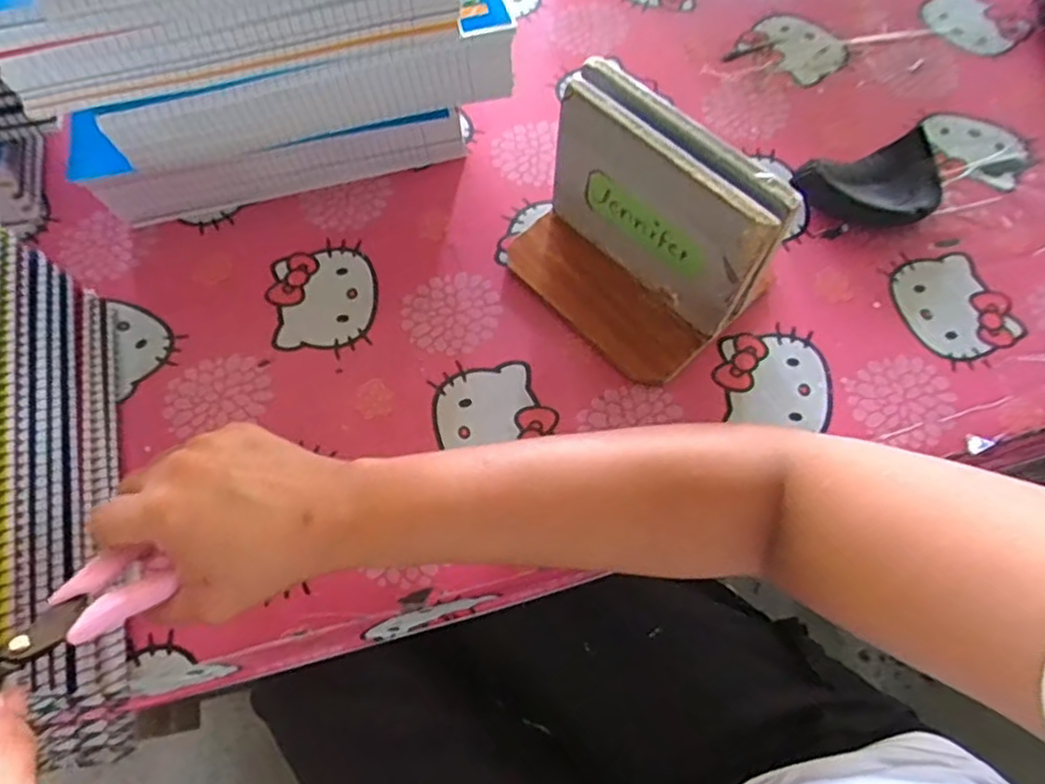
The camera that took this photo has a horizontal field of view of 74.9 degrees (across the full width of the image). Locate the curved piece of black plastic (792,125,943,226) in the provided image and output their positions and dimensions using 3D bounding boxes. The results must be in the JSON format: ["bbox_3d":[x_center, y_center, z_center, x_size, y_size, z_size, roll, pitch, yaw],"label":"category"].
[{"bbox_3d":[0.243,-0.142,0.475,0.107,0.022,0.060,-15,66,-7],"label":"curved piece of black plastic"}]

